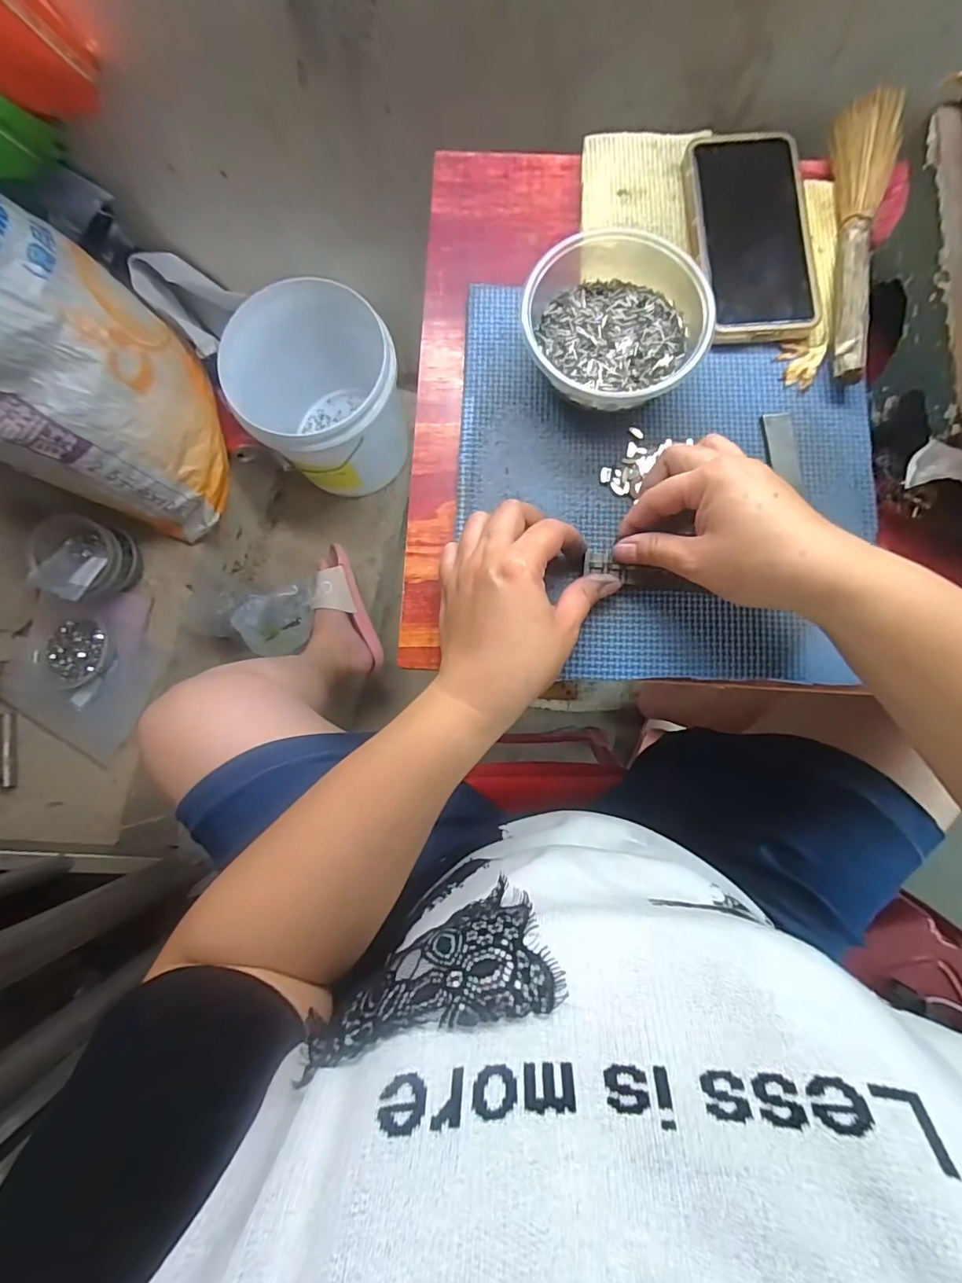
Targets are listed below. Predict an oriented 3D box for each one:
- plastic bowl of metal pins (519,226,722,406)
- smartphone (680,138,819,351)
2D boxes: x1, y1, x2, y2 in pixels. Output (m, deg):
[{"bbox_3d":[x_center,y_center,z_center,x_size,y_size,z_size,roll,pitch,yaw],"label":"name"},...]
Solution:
[{"bbox_3d":[0.081,-0.202,0.327,0.111,0.050,0.104,0,82,1],"label":"plastic bowl of metal pins"},{"bbox_3d":[0.187,-0.282,0.350,0.078,0.011,0.151,-5,82,0],"label":"smartphone"}]

